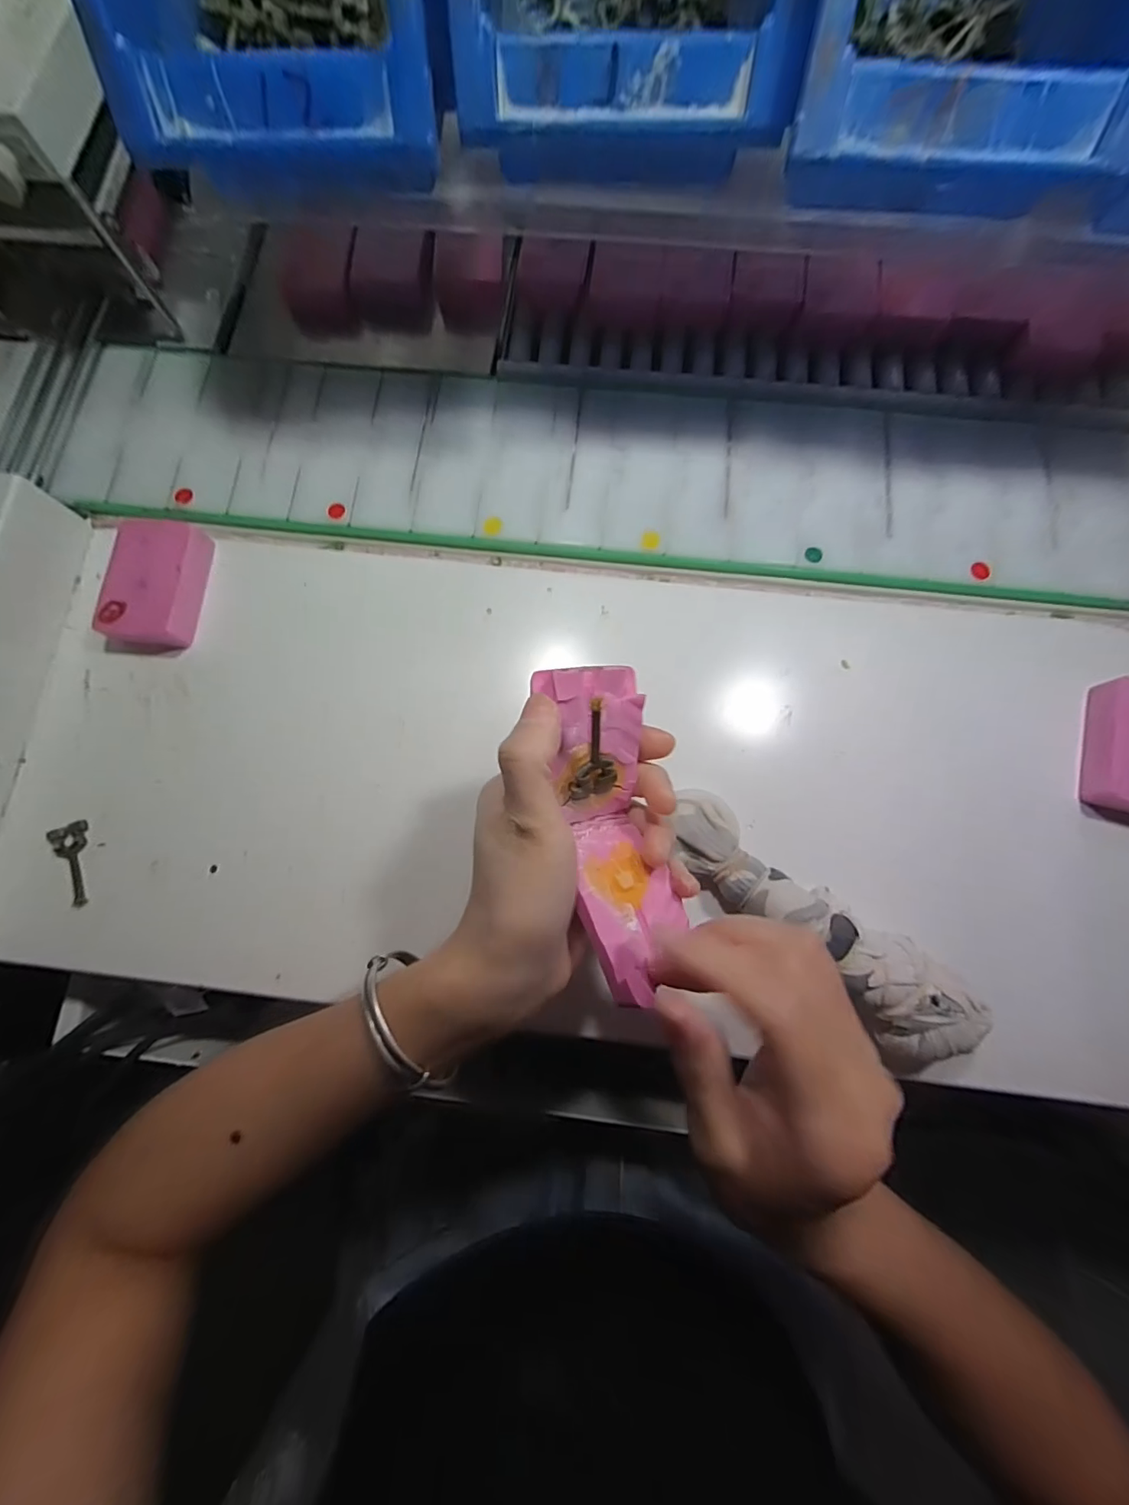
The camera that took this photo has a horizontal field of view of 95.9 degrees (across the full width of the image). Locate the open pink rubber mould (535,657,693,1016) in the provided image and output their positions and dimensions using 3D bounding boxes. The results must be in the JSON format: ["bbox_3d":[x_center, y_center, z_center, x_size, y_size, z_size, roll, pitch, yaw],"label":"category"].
[{"bbox_3d":[0.020,0.027,0.201,0.039,0.047,0.118,-9,88,-1],"label":"open pink rubber mould"}]

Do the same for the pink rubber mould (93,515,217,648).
[{"bbox_3d":[-0.238,-0.098,0.296,0.044,0.019,0.072,5,78,3],"label":"pink rubber mould"}]

